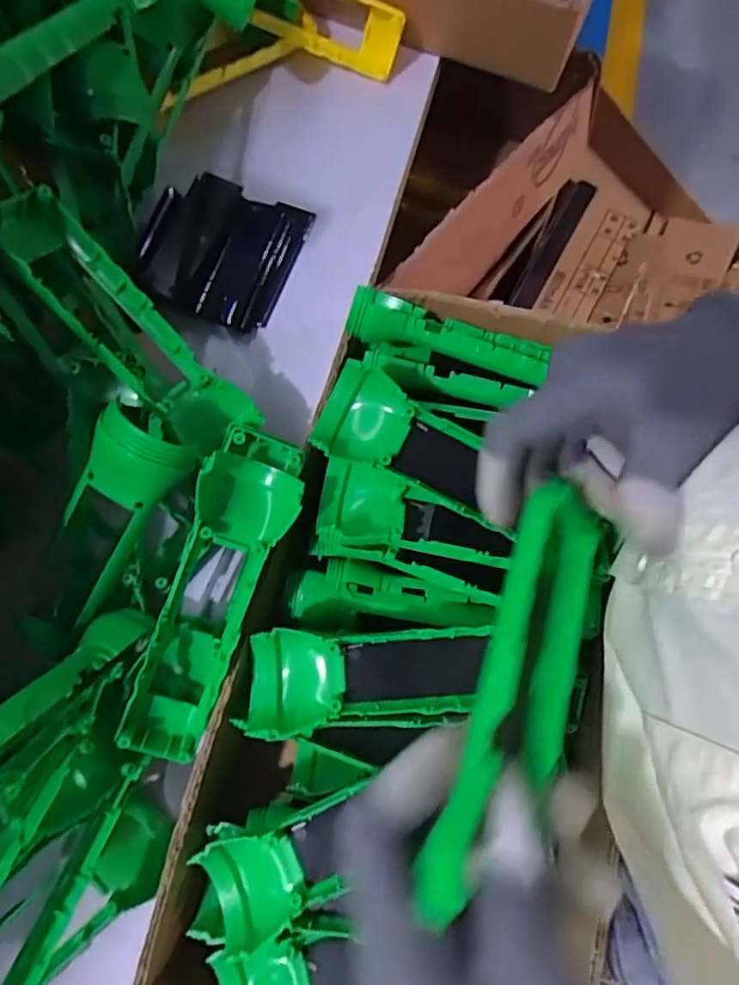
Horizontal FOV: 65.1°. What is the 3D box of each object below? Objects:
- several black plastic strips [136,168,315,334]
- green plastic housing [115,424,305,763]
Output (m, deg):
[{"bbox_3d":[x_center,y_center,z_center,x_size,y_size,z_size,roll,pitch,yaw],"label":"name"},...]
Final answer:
[{"bbox_3d":[-0.099,-0.162,0.388,0.095,0.029,0.094,15,79,3],"label":"several black plastic strips"},{"bbox_3d":[-0.081,0.055,0.313,0.049,0.044,0.178,20,92,4],"label":"green plastic housing"}]

